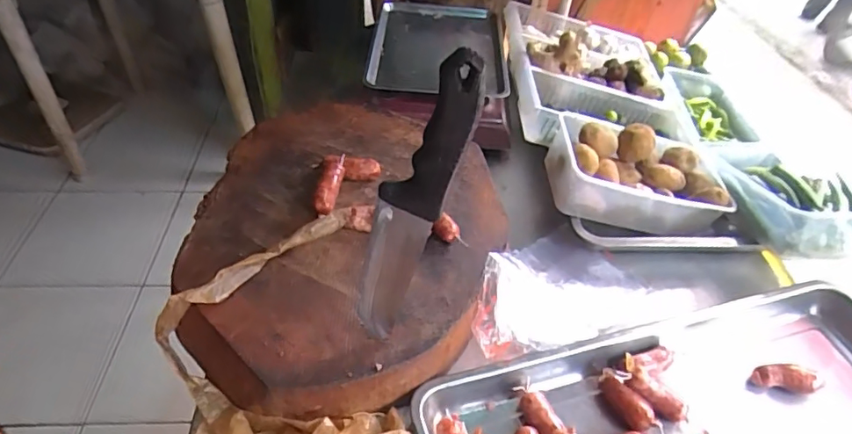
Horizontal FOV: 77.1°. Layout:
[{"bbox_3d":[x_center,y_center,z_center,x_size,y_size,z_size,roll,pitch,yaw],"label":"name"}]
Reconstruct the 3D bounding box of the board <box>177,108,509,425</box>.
[{"bbox_3d":[-0.090,0.011,0.677,0.369,0.088,0.468,4,45,1],"label":"board"}]

